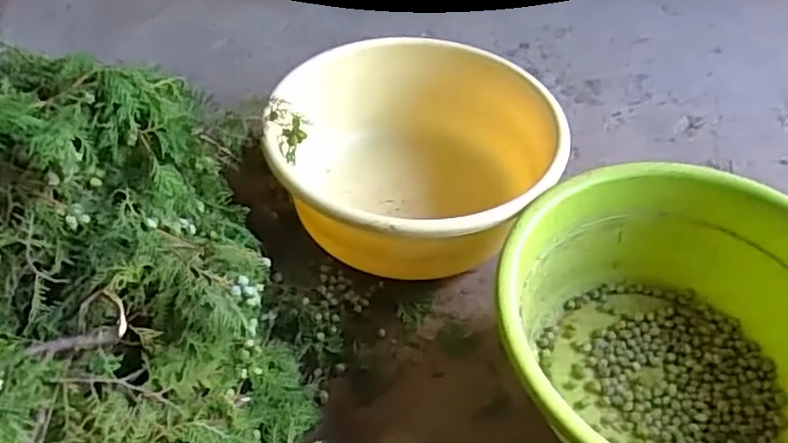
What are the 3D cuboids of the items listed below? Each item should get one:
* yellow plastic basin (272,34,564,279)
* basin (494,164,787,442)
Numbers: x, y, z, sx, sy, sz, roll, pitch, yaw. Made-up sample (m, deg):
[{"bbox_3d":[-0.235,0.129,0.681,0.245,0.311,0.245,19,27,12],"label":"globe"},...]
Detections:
[{"bbox_3d":[0.037,-0.083,0.991,0.412,0.217,0.386,0,49,0],"label":"yellow plastic basin"},{"bbox_3d":[0.341,0.156,0.773,0.420,0.200,0.418,0,49,0],"label":"basin"}]

